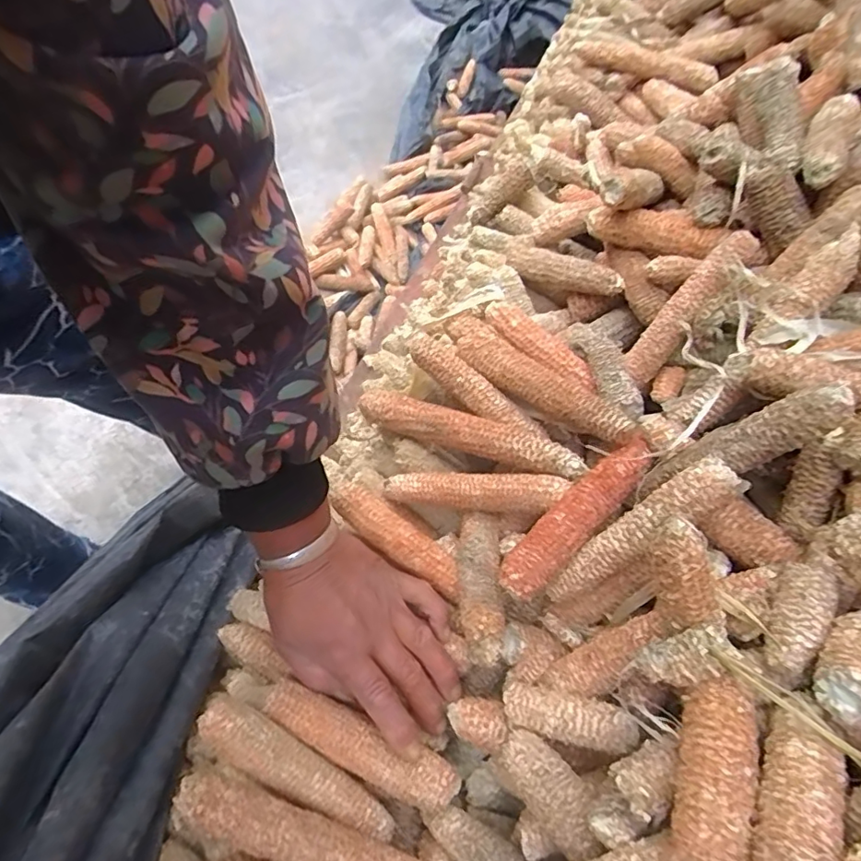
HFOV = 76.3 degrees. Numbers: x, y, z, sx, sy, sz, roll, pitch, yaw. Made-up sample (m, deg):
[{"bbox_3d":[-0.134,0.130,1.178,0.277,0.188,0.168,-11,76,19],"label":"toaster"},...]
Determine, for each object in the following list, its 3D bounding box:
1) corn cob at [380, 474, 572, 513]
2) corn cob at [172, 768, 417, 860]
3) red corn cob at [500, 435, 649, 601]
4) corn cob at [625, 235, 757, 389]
[{"bbox_3d":[0.034,0.049,0.427,0.141,0.027,0.025,-1,63,21],"label":"corn cob"},{"bbox_3d":[-0.069,0.237,0.314,0.157,0.031,0.032,21,65,-1],"label":"corn cob"},{"bbox_3d":[0.104,0.058,0.382,0.146,0.024,0.031,-41,73,-19],"label":"red corn cob"},{"bbox_3d":[0.196,-0.095,0.423,0.028,0.128,0.029,40,25,15],"label":"corn cob"}]

